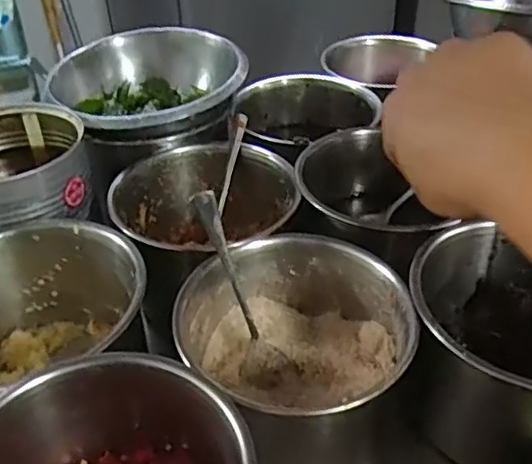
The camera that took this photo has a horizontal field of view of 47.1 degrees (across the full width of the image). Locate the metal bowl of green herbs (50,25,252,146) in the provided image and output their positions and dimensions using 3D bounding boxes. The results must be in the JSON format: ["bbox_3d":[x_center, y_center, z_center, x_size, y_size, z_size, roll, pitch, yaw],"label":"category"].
[{"bbox_3d":[-0.088,-0.105,0.472,0.142,0.068,0.137,-4,42,3],"label":"metal bowl of green herbs"}]

